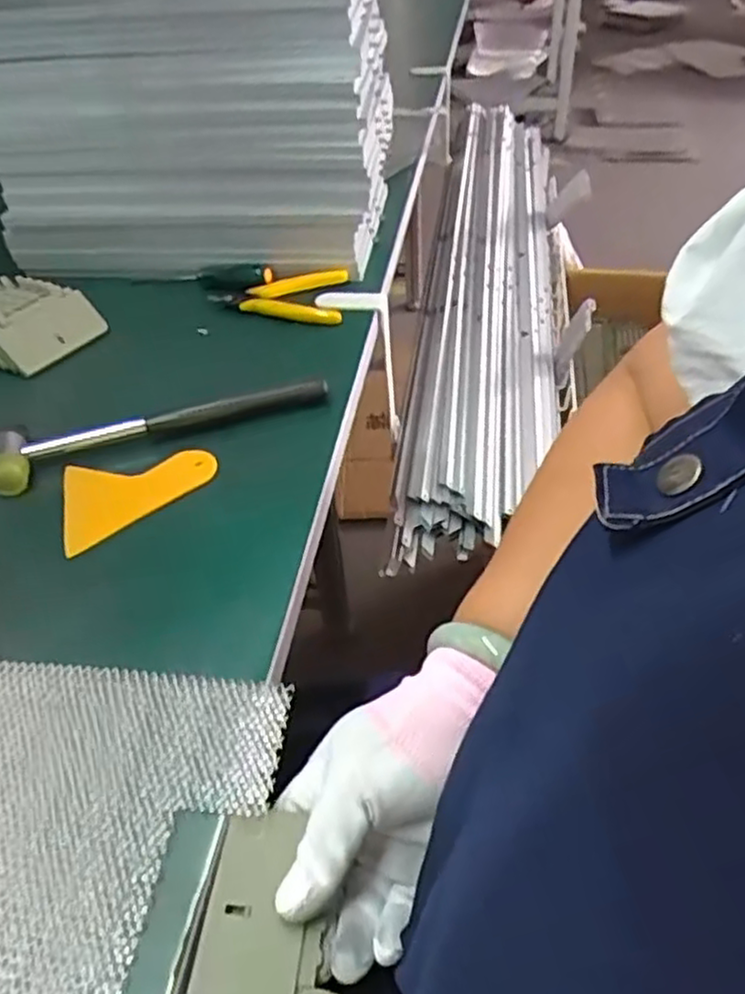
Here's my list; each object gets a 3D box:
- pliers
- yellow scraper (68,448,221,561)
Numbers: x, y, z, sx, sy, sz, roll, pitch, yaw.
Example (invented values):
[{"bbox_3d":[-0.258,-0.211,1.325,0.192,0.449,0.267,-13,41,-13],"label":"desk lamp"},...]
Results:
[{"bbox_3d":[-0.085,-0.176,0.647,0.119,0.021,0.063,1,44,5],"label":"pliers"},{"bbox_3d":[-0.155,-0.003,0.482,0.100,0.007,0.071,-12,44,-11],"label":"yellow scraper"}]

